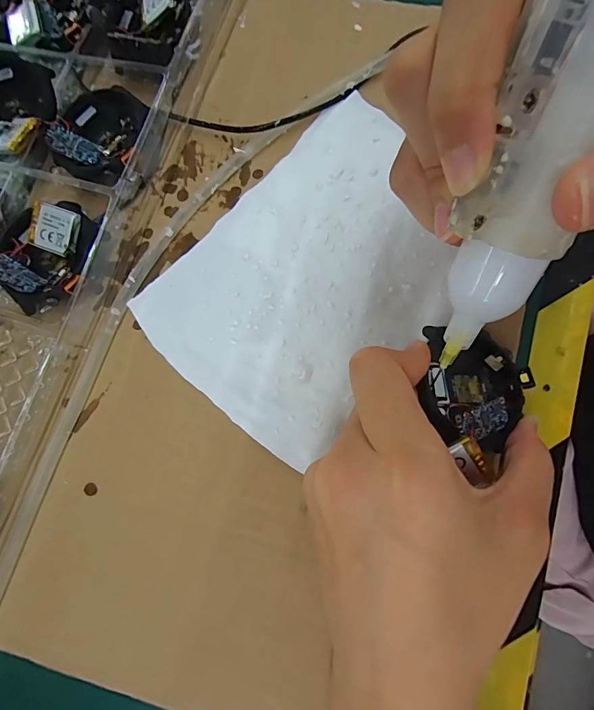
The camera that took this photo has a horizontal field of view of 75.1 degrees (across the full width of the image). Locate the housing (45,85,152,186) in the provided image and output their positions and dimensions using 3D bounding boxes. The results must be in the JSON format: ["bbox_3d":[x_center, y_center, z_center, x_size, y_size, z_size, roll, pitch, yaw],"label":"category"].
[{"bbox_3d":[-0.103,-0.114,0.204,0.044,0.017,0.052,17,80,6],"label":"housing"}]

